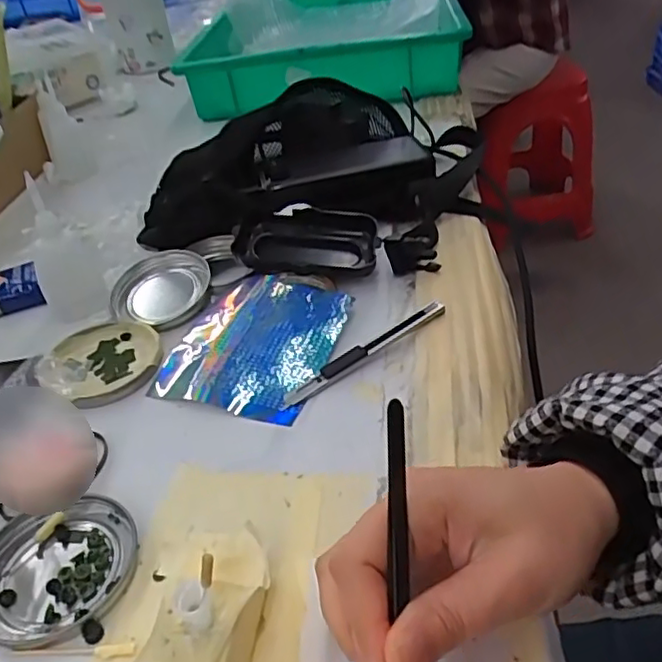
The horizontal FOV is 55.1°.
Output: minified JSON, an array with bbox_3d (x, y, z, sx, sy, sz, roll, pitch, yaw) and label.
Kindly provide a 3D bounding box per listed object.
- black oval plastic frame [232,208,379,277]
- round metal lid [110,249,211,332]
[{"bbox_3d":[-0.019,-0.065,0.495,0.108,0.038,0.052,-1,38,8],"label":"black oval plastic frame"},{"bbox_3d":[-0.133,-0.033,0.488,0.069,0.017,0.078,-8,38,-1],"label":"round metal lid"}]

